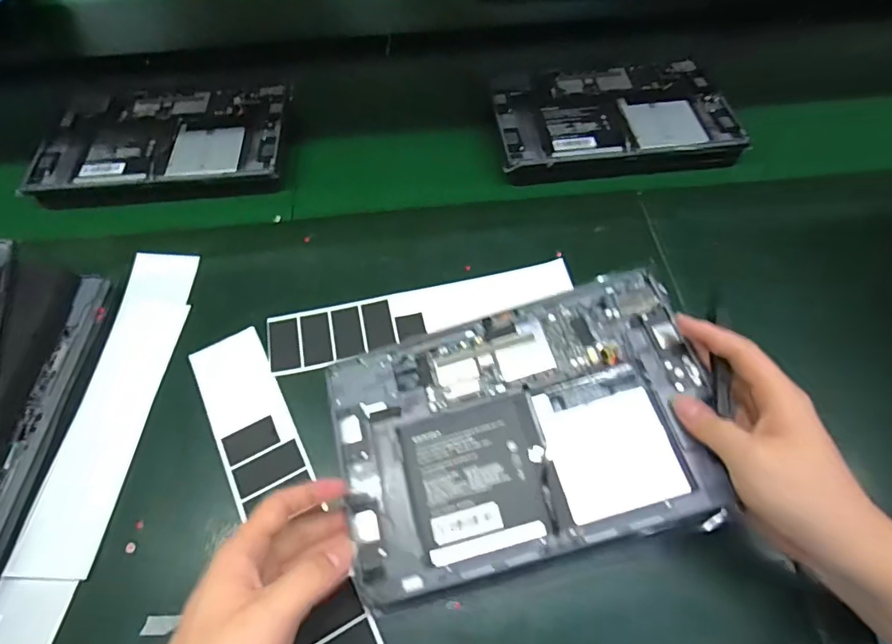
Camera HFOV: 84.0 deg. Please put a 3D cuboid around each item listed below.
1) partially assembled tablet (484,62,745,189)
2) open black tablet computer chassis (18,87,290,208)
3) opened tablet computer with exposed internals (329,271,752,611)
[{"bbox_3d":[0.180,-0.221,0.545,0.246,0.023,0.172,-3,57,-1],"label":"partially assembled tablet"},{"bbox_3d":[-0.307,-0.197,0.551,0.255,0.030,0.149,-4,57,-1],"label":"open black tablet computer chassis"},{"bbox_3d":[0.052,0.072,0.338,0.250,0.008,0.171,-16,63,2],"label":"opened tablet computer with exposed internals"}]

